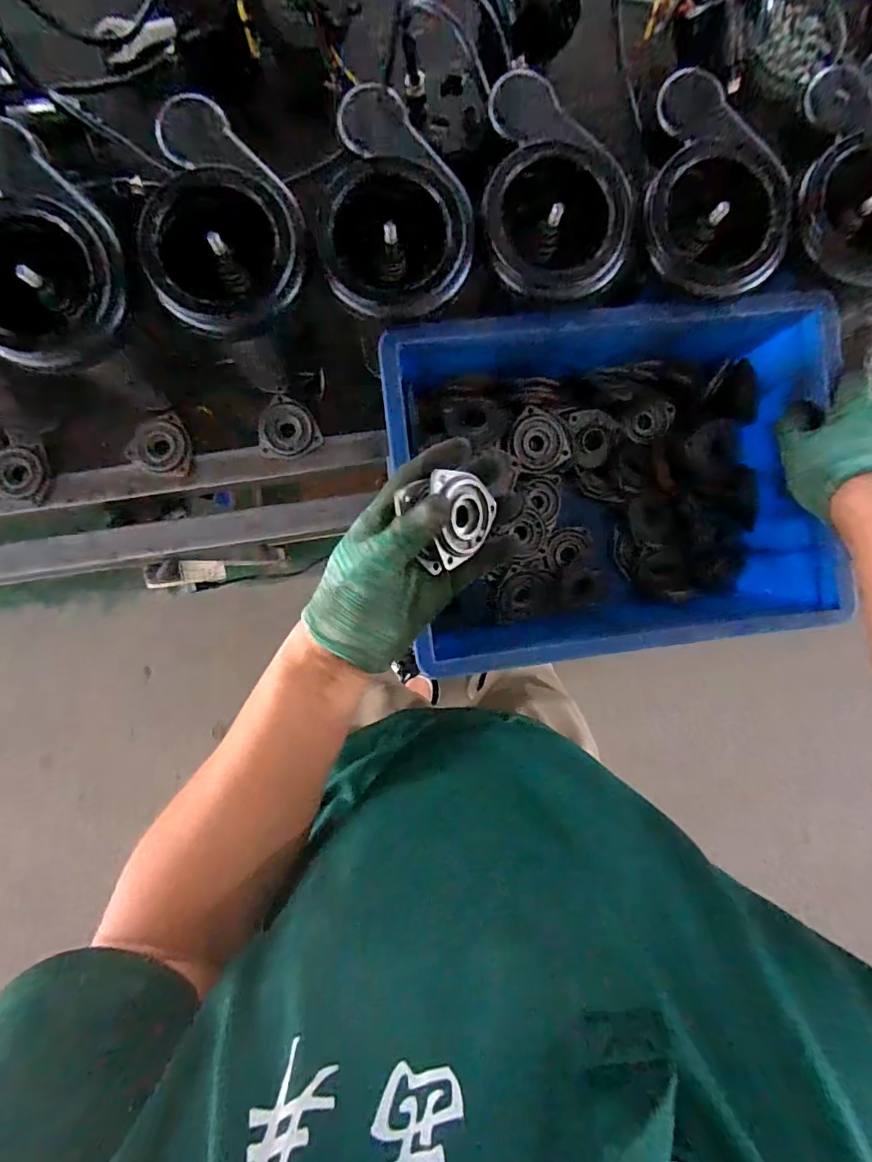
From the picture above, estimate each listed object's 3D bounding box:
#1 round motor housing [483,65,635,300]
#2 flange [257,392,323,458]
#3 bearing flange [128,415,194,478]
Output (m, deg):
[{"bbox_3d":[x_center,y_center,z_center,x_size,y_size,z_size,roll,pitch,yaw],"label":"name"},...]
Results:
[{"bbox_3d":[0.093,-0.300,0.394,0.112,0.044,0.160,-1,93,-4],"label":"round motor housing"},{"bbox_3d":[-0.163,-0.161,0.540,0.064,0.013,0.065,-45,102,4],"label":"flange"},{"bbox_3d":[-0.298,-0.148,0.534,0.067,0.020,0.060,9,92,-4],"label":"bearing flange"}]

